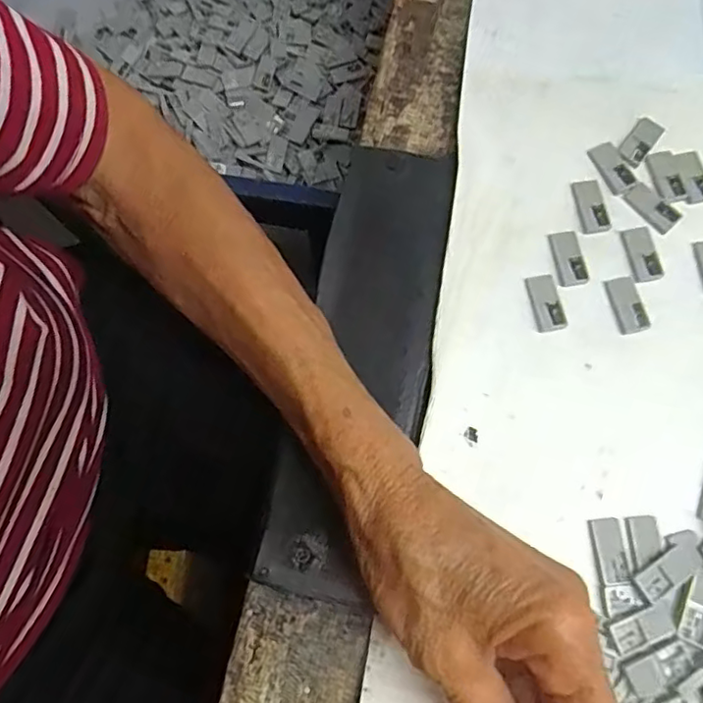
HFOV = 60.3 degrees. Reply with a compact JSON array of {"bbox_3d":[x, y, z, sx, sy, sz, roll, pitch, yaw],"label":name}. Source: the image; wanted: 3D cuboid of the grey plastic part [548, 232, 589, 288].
[{"bbox_3d":[0.107,-0.047,0.300,0.014,0.004,0.028,-12,76,-2],"label":"grey plastic part"}]

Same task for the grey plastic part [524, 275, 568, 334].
[{"bbox_3d":[0.095,-0.024,0.294,0.014,0.004,0.029,-11,76,-2],"label":"grey plastic part"}]

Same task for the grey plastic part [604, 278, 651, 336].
[{"bbox_3d":[0.136,-0.023,0.297,0.016,0.004,0.028,-12,76,-2],"label":"grey plastic part"}]

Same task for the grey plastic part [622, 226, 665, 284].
[{"bbox_3d":[0.146,-0.049,0.303,0.017,0.004,0.028,-12,76,-2],"label":"grey plastic part"}]

